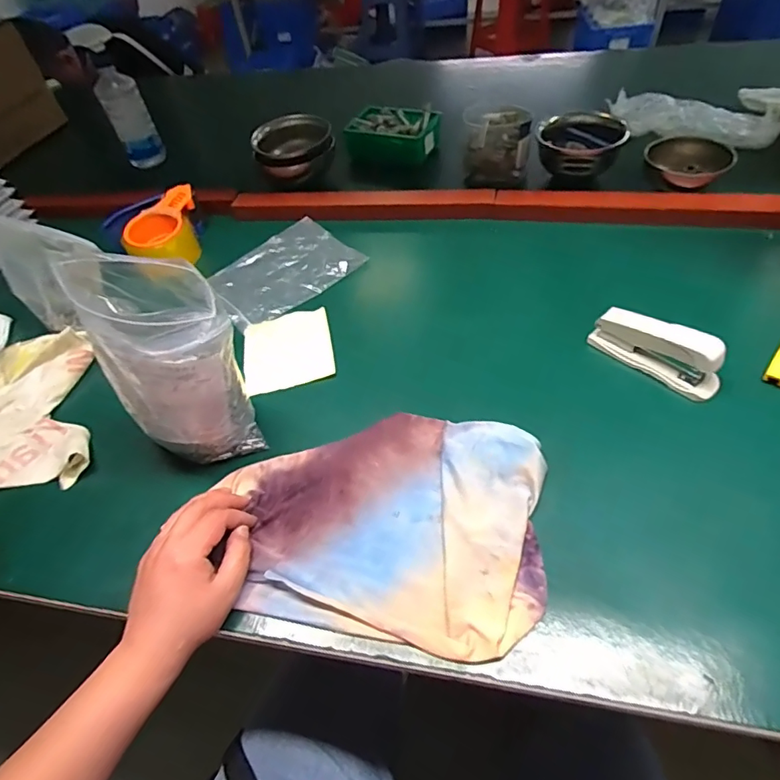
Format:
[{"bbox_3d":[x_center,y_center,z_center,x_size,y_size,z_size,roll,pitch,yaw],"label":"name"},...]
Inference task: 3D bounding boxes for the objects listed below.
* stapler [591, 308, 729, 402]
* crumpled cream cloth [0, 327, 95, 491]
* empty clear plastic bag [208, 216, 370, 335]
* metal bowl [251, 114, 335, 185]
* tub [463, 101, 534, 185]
[{"bbox_3d":[0.261,-0.041,0.483,0.124,0.055,0.032,33,61,29],"label":"stapler"},{"bbox_3d":[-0.404,0.013,0.550,0.191,0.030,0.206,-4,50,4],"label":"crumpled cream cloth"},{"bbox_3d":[-0.149,-0.169,0.671,0.193,0.029,0.144,-33,54,-19],"label":"empty clear plastic bag"},{"bbox_3d":[-0.156,-0.396,0.794,0.122,0.073,0.122,-3,50,4],"label":"metal bowl"},{"bbox_3d":[0.162,-0.373,0.743,0.092,0.087,0.090,-3,50,4],"label":"tub"}]

